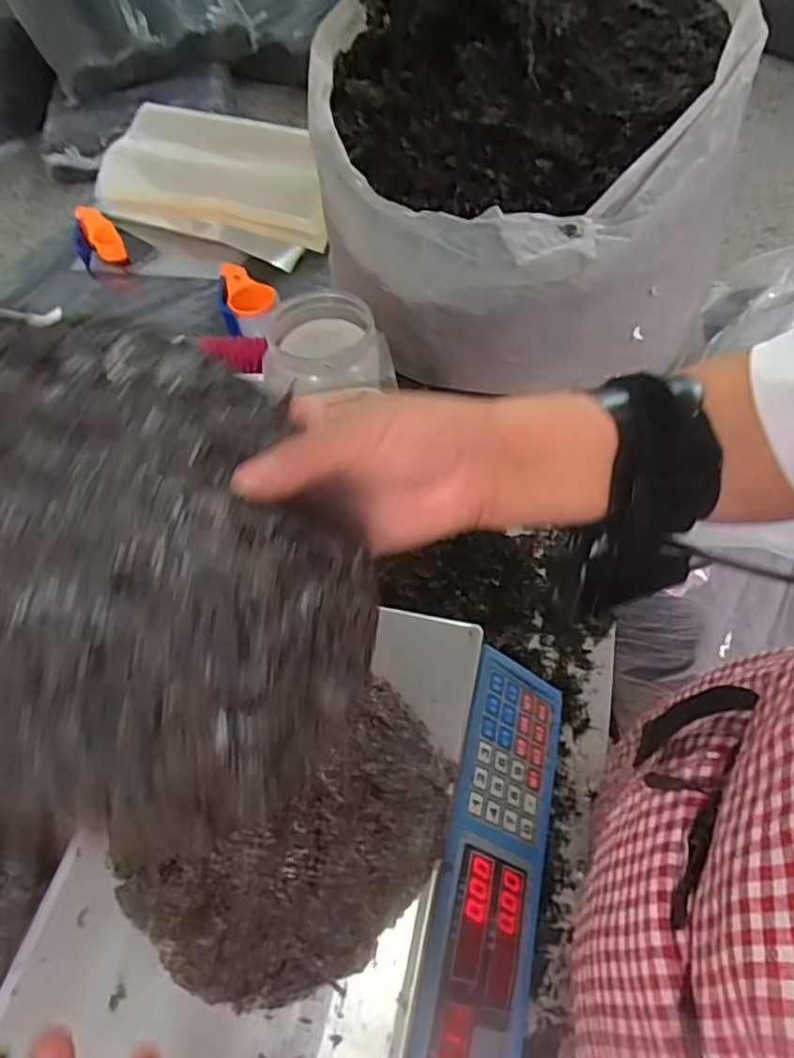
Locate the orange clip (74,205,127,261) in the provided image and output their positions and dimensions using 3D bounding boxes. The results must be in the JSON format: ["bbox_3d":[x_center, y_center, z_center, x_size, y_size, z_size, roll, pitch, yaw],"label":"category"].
[{"bbox_3d":[-0.558,-0.558,1.224,0.049,0.034,0.146,-35,79,-21],"label":"orange clip"}]

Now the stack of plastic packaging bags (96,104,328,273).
[{"bbox_3d":[-0.376,-0.653,1.219,0.577,0.147,0.174,26,60,20],"label":"stack of plastic packaging bags"}]

